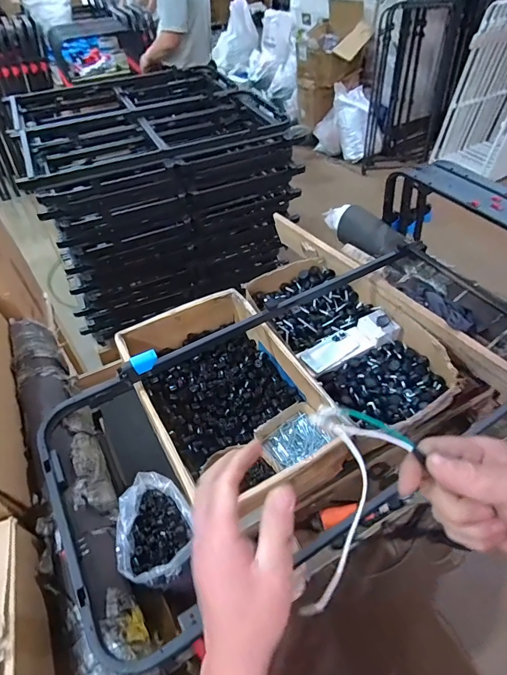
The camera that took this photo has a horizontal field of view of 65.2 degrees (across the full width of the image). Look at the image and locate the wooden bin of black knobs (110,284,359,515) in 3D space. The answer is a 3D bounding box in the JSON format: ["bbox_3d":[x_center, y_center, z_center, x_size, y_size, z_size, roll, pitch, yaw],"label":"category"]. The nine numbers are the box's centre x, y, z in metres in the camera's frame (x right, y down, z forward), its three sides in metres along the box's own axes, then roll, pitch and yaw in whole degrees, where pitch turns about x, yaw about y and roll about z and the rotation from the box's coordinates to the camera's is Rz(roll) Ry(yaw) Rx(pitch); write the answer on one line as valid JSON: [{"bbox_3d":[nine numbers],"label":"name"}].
[{"bbox_3d":[-0.070,0.145,0.954,0.360,0.174,0.531,-22,51,-17],"label":"wooden bin of black knobs"}]

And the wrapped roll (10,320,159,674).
[{"bbox_3d":[-0.364,0.239,0.770,0.142,0.096,0.848,-24,52,-19],"label":"wrapped roll"}]

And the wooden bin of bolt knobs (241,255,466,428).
[{"bbox_3d":[0.244,-0.011,1.083,0.297,0.119,0.594,-26,53,-20],"label":"wooden bin of bolt knobs"}]

